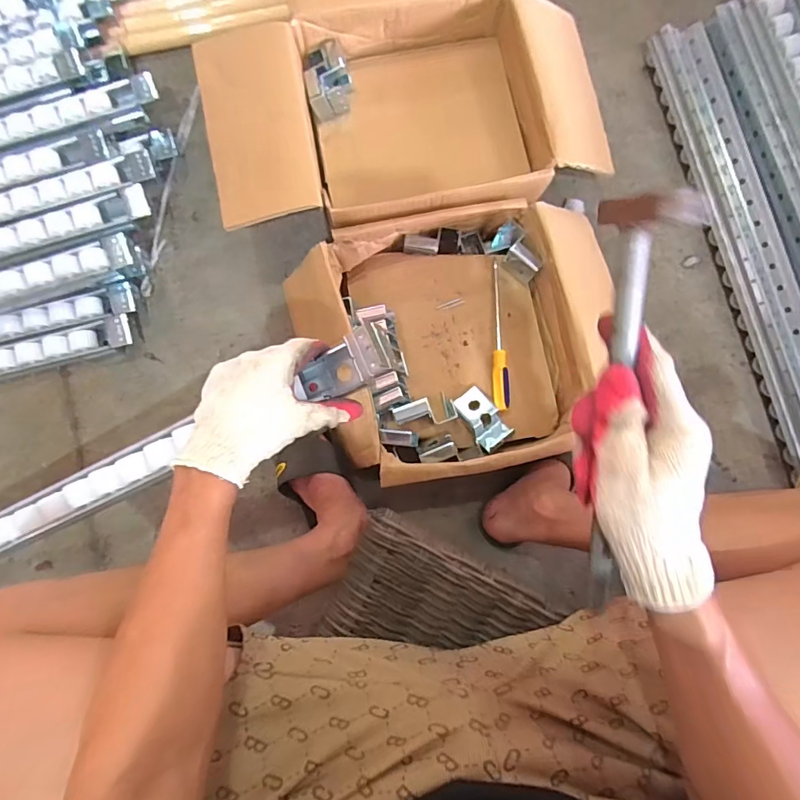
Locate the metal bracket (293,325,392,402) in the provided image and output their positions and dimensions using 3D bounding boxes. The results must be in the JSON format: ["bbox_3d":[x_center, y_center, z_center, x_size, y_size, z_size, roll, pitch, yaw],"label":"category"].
[{"bbox_3d":[-0.057,-0.029,0.437,0.042,0.101,0.045,-11,82,-42],"label":"metal bracket"}]

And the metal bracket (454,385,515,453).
[{"bbox_3d":[0.112,0.025,0.649,0.045,0.031,0.083,-37,86,-6],"label":"metal bracket"}]

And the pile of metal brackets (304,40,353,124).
[{"bbox_3d":[-0.104,-0.468,0.706,0.066,0.035,0.100,-12,84,-4],"label":"pile of metal brackets"}]

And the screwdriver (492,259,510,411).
[{"bbox_3d":[0.140,-0.094,0.672,0.025,0.025,0.216,0,83,-3],"label":"screwdriver"}]

